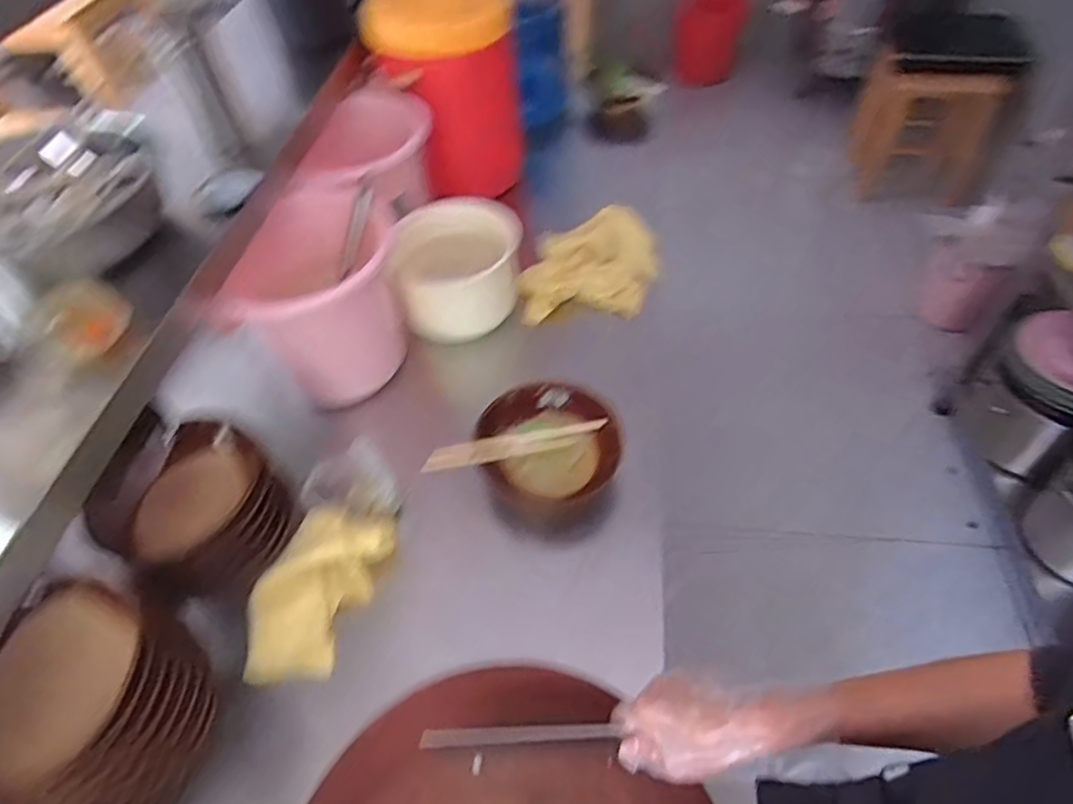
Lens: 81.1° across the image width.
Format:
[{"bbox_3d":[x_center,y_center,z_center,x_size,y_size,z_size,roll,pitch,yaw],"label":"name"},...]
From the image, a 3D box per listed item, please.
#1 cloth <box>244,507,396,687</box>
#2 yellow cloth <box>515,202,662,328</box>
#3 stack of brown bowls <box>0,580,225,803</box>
[{"bbox_3d":[-0.250,0.212,0.712,0.097,0.058,0.203,14,53,16],"label":"cloth"},{"bbox_3d":[0.087,-0.234,1.054,0.234,0.088,0.203,-4,50,2],"label":"yellow cloth"},{"bbox_3d":[-0.386,0.276,0.560,0.131,0.157,0.181,14,53,16],"label":"stack of brown bowls"}]

